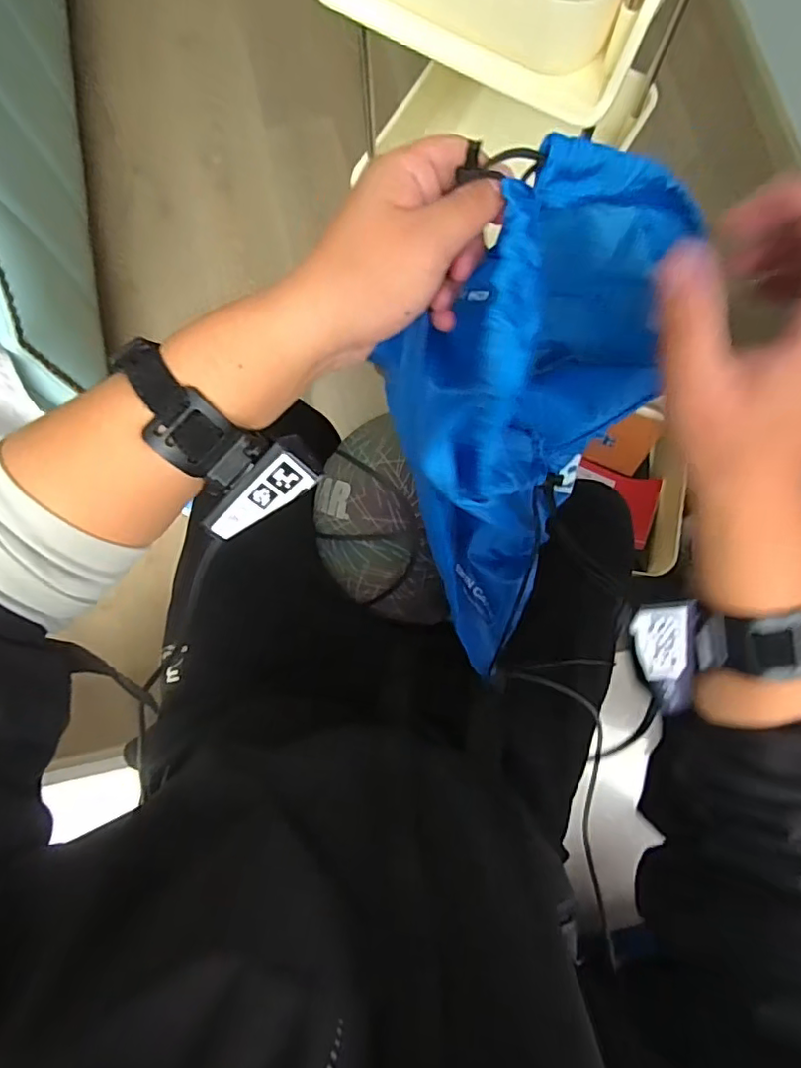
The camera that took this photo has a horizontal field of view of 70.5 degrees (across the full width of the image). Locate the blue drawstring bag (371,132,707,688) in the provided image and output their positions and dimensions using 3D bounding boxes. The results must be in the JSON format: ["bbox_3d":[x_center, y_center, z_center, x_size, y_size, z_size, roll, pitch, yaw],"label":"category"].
[{"bbox_3d":[0.067,-0.064,0.390,0.143,0.267,0.273,19,80,4],"label":"blue drawstring bag"}]

